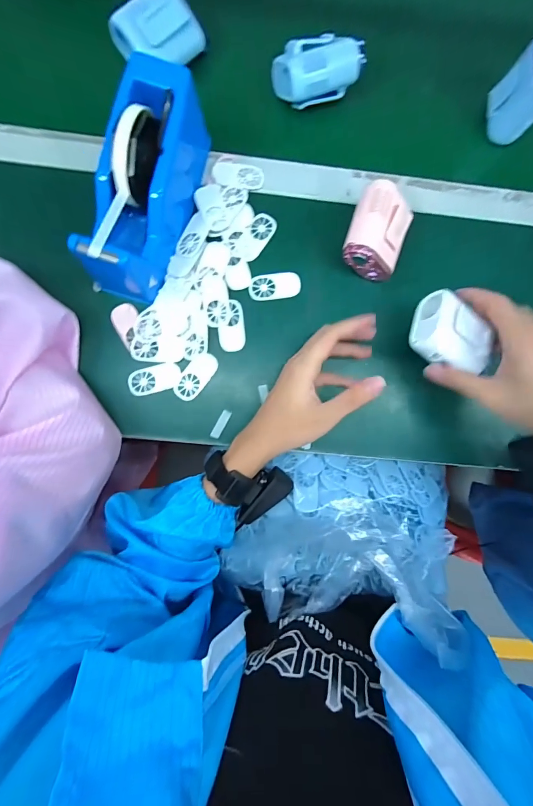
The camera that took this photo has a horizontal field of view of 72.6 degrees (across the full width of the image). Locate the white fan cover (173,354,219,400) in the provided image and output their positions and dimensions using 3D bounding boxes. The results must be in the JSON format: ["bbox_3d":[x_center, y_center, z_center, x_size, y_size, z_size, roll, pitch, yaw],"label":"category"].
[{"bbox_3d":[-0.080,-0.030,0.412,0.028,0.004,0.059,38,88,-1],"label":"white fan cover"}]

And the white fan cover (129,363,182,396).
[{"bbox_3d":[-0.125,-0.028,0.410,0.058,0.004,0.030,-16,90,-2],"label":"white fan cover"}]

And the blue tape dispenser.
[{"bbox_3d":[-0.124,-0.211,0.364,0.071,0.101,0.208,17,89,-1],"label":"blue tape dispenser"}]

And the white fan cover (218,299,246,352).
[{"bbox_3d":[-0.039,-0.088,0.413,0.029,0.004,0.058,-4,89,-2],"label":"white fan cover"}]

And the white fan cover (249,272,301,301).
[{"bbox_3d":[0.010,-0.135,0.418,0.059,0.004,0.031,-5,89,-2],"label":"white fan cover"}]

